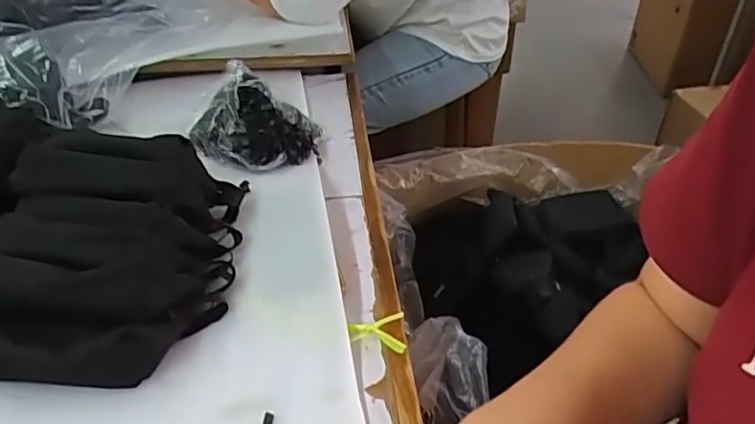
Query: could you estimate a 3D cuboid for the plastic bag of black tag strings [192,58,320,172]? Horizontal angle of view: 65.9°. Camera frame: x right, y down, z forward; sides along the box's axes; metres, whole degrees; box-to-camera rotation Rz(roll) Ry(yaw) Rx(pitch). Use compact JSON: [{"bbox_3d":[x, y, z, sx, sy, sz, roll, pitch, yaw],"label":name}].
[{"bbox_3d":[-0.159,-0.109,0.742,0.164,0.078,0.126,21,41,25],"label":"plastic bag of black tag strings"}]

